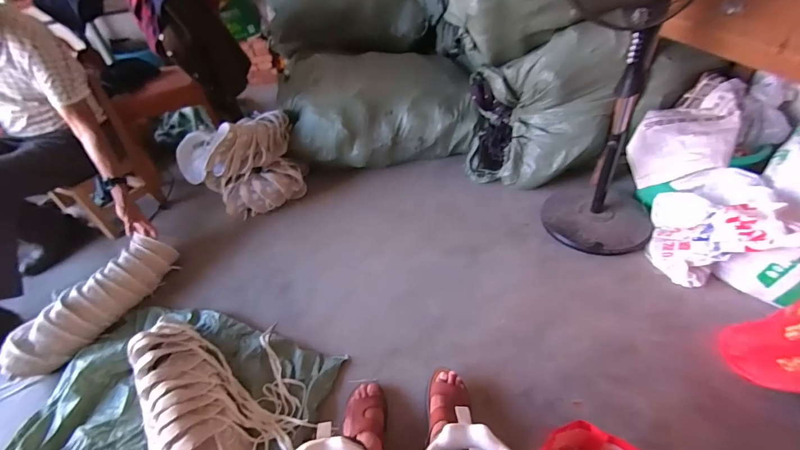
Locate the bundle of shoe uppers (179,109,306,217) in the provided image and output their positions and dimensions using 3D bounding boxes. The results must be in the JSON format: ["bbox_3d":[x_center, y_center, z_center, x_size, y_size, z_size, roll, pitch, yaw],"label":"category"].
[{"bbox_3d":[-0.654,-0.266,1.551,0.492,0.343,0.298,-27,47,-24],"label":"bundle of shoe uppers"}]

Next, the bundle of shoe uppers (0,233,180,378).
[{"bbox_3d":[-0.974,0.244,1.163,0.123,0.150,0.519,15,46,20],"label":"bundle of shoe uppers"}]

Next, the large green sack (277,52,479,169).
[{"bbox_3d":[-0.124,-0.651,1.881,0.927,0.389,0.731,-11,43,-8],"label":"large green sack"}]

